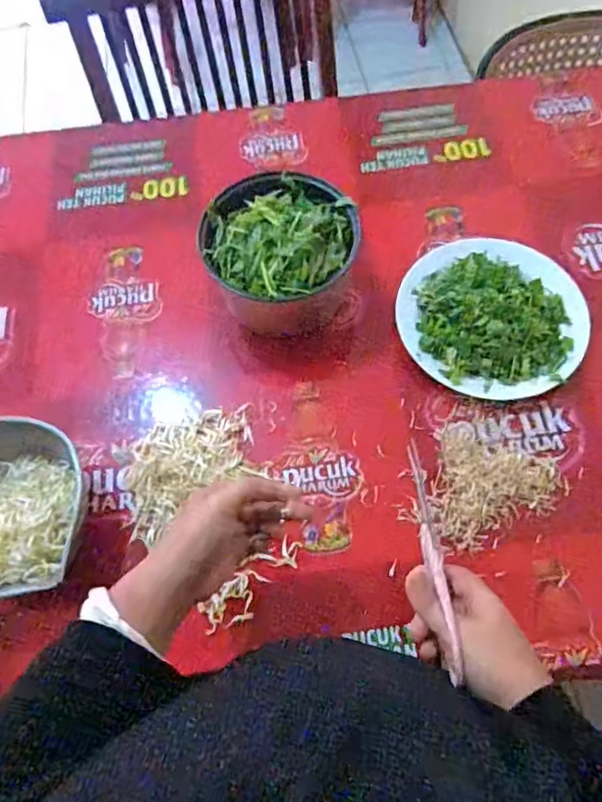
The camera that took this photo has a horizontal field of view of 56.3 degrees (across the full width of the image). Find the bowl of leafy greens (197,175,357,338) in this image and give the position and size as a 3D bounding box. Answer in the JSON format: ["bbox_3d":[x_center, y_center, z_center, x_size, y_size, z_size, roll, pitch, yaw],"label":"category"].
[{"bbox_3d":[-0.023,-0.172,0.668,0.169,0.113,0.156,-1,66,2],"label":"bowl of leafy greens"}]

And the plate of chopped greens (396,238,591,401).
[{"bbox_3d":[0.226,-0.108,0.661,0.209,0.056,0.211,-1,66,2],"label":"plate of chopped greens"}]

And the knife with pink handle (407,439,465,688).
[{"bbox_3d":[0.102,0.120,0.435,0.012,0.016,0.180,-1,43,2],"label":"knife with pink handle"}]

